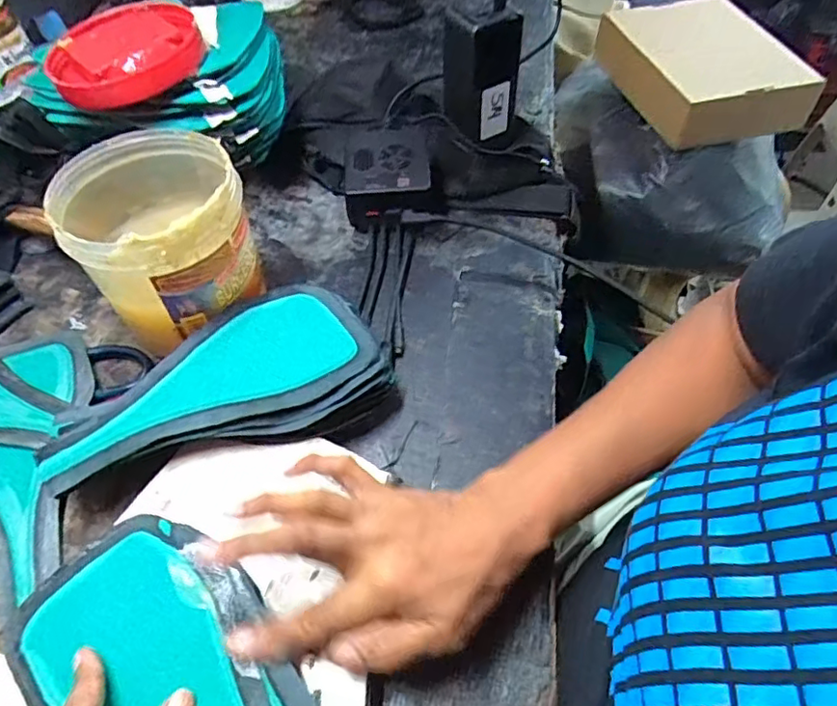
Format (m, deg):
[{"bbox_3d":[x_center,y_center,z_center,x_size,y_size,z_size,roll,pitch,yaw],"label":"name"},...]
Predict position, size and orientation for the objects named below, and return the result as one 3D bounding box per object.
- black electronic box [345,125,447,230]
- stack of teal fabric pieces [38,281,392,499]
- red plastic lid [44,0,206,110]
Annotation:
[{"bbox_3d":[-0.023,-0.155,0.538,0.080,0.052,0.084,-3,53,1],"label":"black electronic box"},{"bbox_3d":[-0.134,0.021,0.416,0.218,0.042,0.111,-16,57,-13],"label":"stack of teal fabric pieces"},{"bbox_3d":[-0.234,-0.241,0.478,0.117,0.028,0.107,-1,54,2],"label":"red plastic lid"}]

